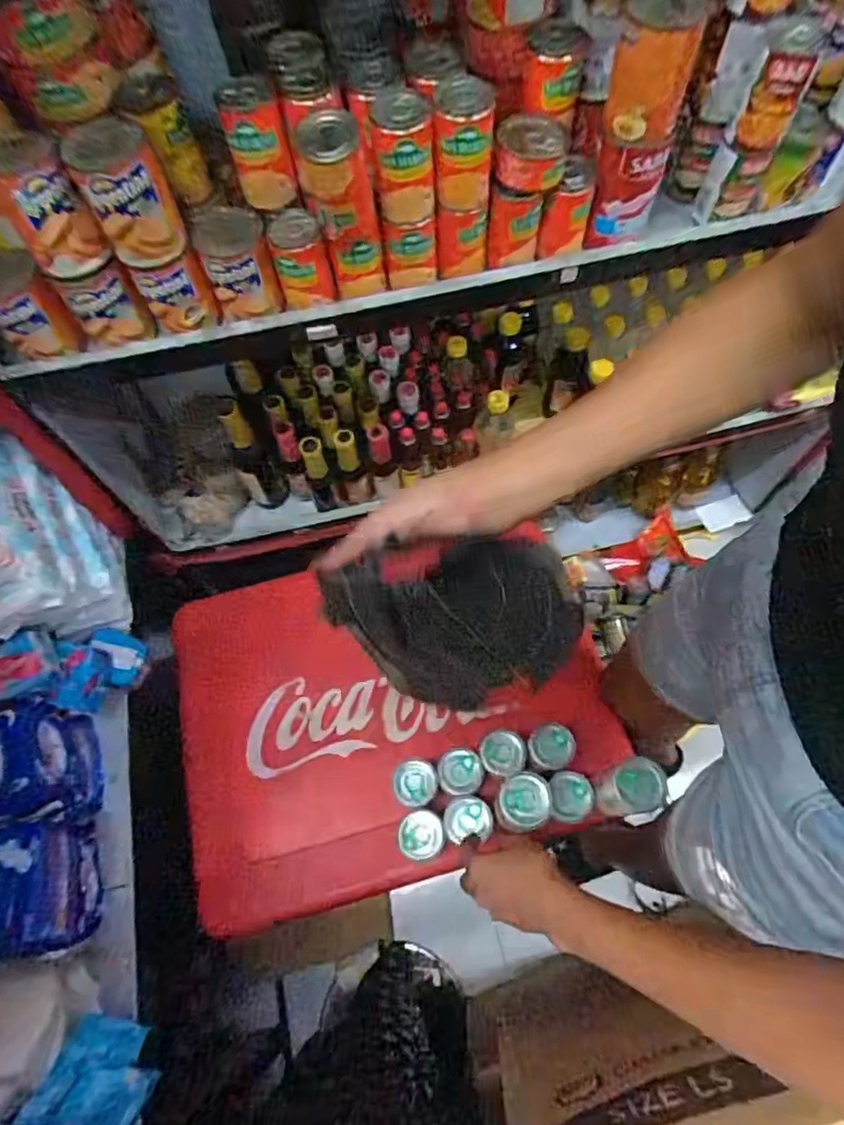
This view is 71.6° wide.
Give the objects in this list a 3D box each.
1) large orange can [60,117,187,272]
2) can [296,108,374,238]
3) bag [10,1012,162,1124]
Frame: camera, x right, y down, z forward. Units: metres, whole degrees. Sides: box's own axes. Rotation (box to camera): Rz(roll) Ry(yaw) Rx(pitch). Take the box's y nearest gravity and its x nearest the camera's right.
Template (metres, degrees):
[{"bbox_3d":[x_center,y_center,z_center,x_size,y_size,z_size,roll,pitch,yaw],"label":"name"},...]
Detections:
[{"bbox_3d":[-0.253,-0.318,0.503,0.064,0.095,0.077,-23,65,-9],"label":"large orange can"},{"bbox_3d":[-0.074,-0.334,0.509,0.052,0.083,0.054,-8,64,-1],"label":"can"},{"bbox_3d":[-0.303,0.493,0.534,0.081,0.062,0.119,19,66,11],"label":"bag"}]

